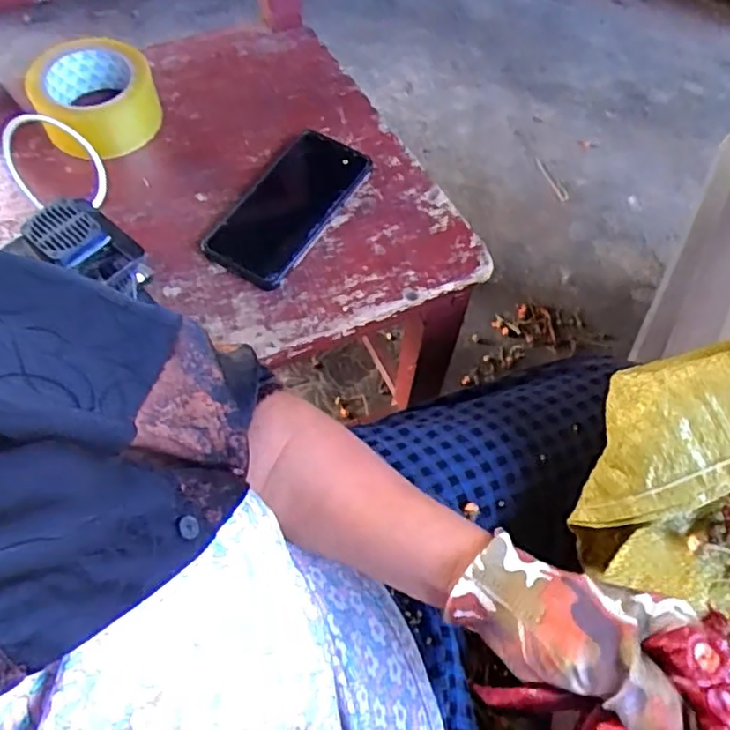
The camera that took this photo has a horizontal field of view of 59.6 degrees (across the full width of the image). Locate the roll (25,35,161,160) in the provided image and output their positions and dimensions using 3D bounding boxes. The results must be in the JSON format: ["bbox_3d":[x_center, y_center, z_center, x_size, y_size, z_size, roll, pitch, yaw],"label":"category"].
[{"bbox_3d":[-0.273,-0.273,0.639,0.113,0.052,0.130,-27,67,-15],"label":"roll"}]

